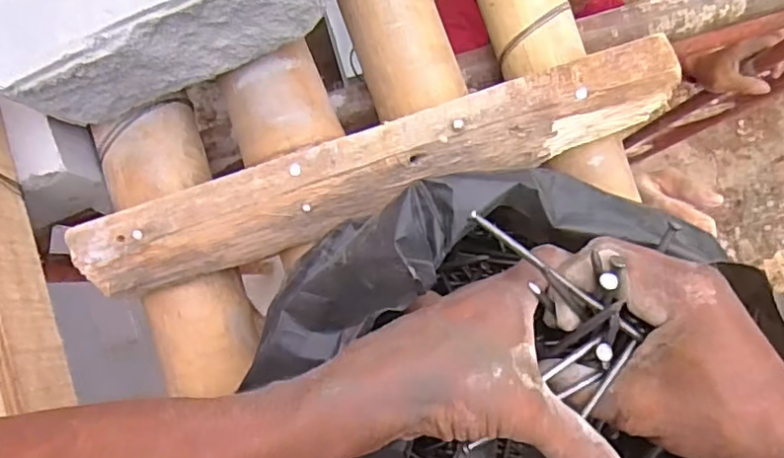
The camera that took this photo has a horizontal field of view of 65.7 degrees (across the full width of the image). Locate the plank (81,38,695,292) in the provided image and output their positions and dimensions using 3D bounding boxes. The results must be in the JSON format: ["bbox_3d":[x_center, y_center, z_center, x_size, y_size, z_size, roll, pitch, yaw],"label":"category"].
[{"bbox_3d":[-0.005,-0.038,0.391,0.385,0.031,0.051,-19,86,-2],"label":"plank"}]

